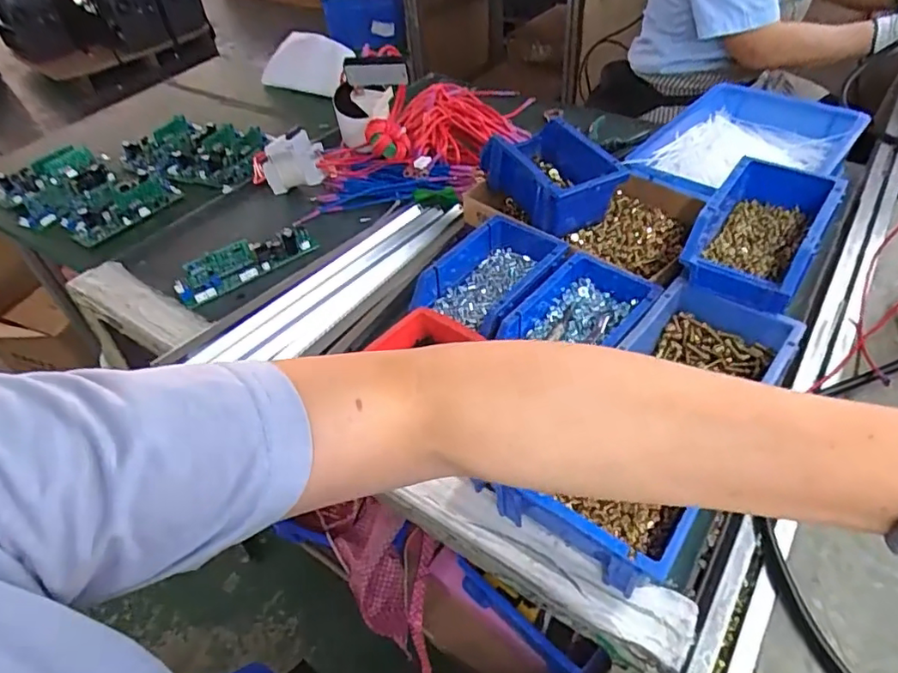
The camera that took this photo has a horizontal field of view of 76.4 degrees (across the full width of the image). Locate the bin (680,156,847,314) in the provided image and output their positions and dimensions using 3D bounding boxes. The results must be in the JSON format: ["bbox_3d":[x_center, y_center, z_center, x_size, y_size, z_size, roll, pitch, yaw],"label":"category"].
[{"bbox_3d":[0.307,-0.106,0.561,0.099,0.062,0.167,26,55,27],"label":"bin"}]

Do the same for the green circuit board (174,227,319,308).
[{"bbox_3d":[-0.255,-0.096,0.714,0.178,0.036,0.046,-28,51,-19],"label":"green circuit board"}]

